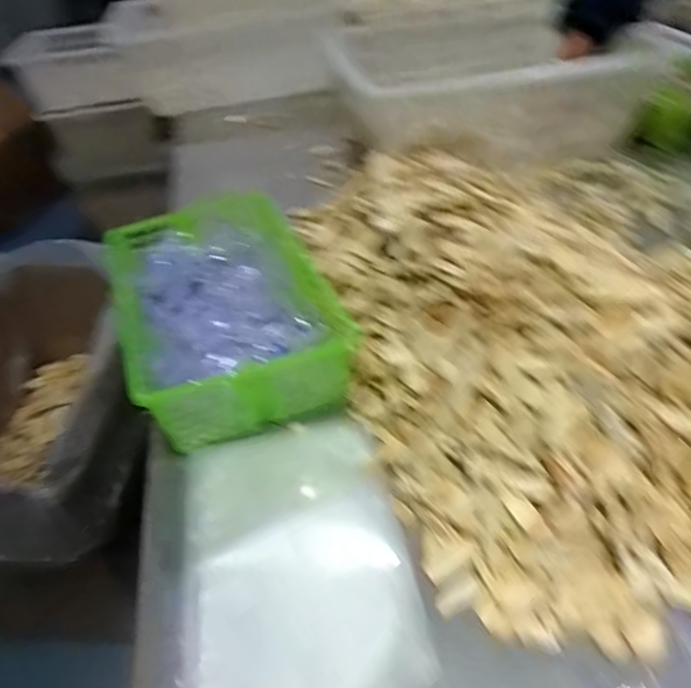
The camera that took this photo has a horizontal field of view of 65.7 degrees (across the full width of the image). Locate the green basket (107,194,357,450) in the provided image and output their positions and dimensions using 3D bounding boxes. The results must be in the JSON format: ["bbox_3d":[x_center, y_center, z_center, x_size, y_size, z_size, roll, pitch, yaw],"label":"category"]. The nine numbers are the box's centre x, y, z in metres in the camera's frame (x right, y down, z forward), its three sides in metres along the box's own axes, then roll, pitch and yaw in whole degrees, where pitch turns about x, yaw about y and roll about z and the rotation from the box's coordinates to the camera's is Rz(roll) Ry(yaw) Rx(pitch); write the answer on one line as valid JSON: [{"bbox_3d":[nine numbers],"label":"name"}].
[{"bbox_3d":[-0.150,-0.065,0.658,0.227,0.106,0.382,-21,45,-14],"label":"green basket"}]

